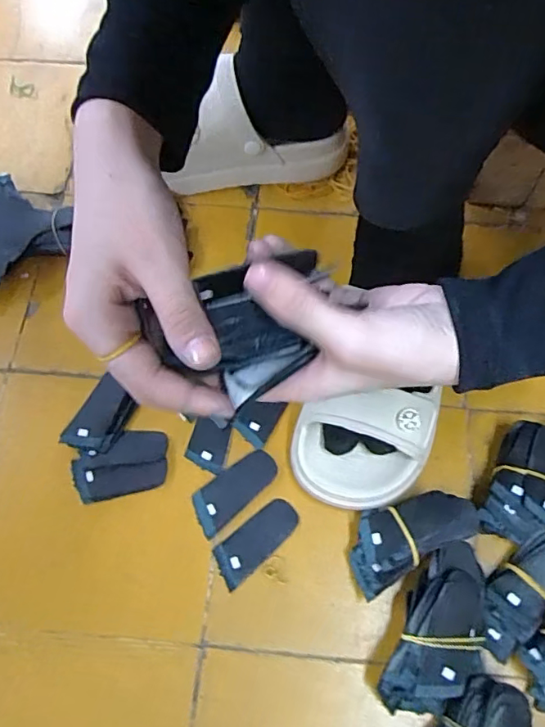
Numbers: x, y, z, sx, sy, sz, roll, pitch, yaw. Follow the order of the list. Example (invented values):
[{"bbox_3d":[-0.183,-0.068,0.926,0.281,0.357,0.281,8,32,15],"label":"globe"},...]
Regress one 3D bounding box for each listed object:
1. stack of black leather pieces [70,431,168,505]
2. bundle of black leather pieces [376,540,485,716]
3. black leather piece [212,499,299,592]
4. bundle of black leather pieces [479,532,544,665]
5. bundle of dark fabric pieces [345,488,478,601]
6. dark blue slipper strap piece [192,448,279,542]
[{"bbox_3d":[-0.125,0.084,0.433,0.077,0.009,0.050,-14,67,-4],"label":"stack of black leather pieces"},{"bbox_3d":[0.119,0.186,0.370,0.056,0.031,0.114,23,70,11],"label":"bundle of black leather pieces"},{"bbox_3d":[-0.012,0.137,0.409,0.074,0.004,0.032,-38,71,-13],"label":"black leather piece"},{"bbox_3d":[0.184,0.167,0.387,0.094,0.019,0.041,-42,72,-14],"label":"bundle of black leather pieces"},{"bbox_3d":[0.101,0.127,0.398,0.102,0.031,0.051,-28,69,-10],"label":"bundle of dark fabric pieces"},{"bbox_3d":[-0.031,0.100,0.426,0.077,0.004,0.033,-41,72,-14],"label":"dark blue slipper strap piece"}]

